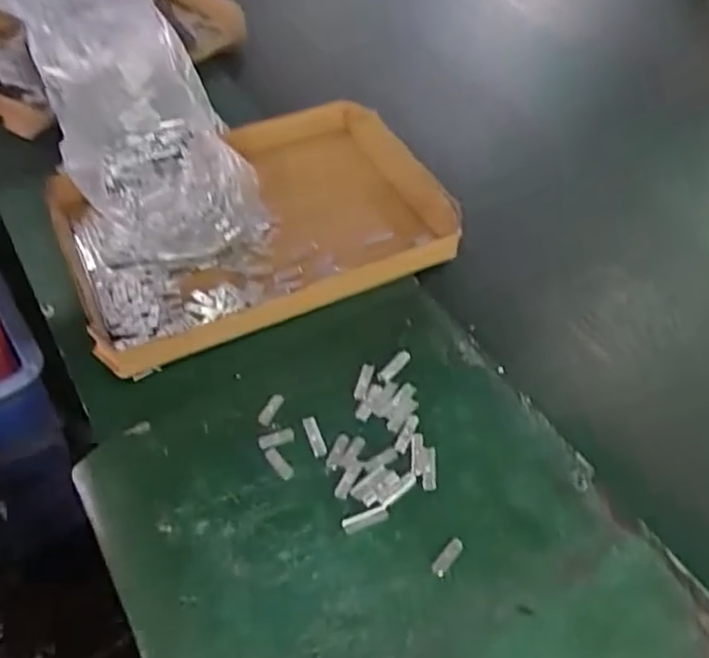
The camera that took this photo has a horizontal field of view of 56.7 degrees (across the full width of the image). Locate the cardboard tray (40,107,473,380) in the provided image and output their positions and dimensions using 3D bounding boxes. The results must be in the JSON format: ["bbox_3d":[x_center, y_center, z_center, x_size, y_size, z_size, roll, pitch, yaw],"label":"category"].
[{"bbox_3d":[-0.089,-0.099,0.602,0.327,0.044,0.232,-22,54,-17],"label":"cardboard tray"}]

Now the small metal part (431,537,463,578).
[{"bbox_3d":[0.060,0.146,0.424,0.009,0.004,0.028,33,58,25],"label":"small metal part"}]

